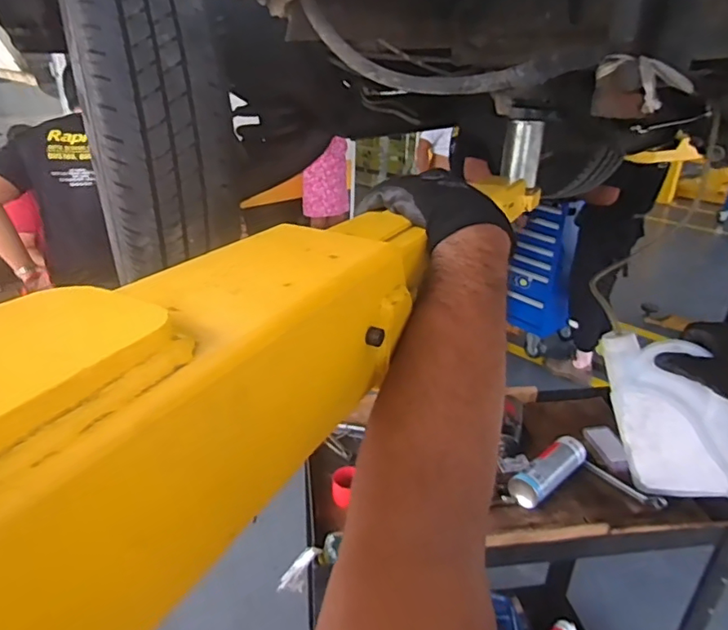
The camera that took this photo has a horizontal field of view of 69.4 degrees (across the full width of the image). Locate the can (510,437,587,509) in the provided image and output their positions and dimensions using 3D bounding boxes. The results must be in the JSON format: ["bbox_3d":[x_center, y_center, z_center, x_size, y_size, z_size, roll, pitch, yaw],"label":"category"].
[{"bbox_3d":[0.393,0.322,1.103,0.211,0.062,0.070,-20,35,-38],"label":"can"}]

